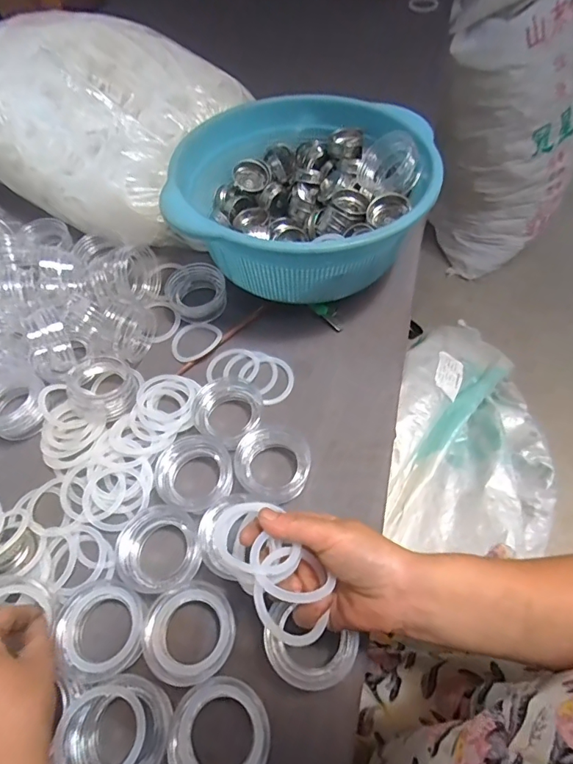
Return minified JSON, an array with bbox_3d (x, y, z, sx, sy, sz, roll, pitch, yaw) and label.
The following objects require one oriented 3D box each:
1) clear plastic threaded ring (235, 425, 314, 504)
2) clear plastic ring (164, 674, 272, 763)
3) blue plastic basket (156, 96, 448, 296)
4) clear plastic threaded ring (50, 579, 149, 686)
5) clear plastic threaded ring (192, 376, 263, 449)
[{"bbox_3d":[-0.013,0.075,0.433,0.069,0.016,0.068,-2,59,3],"label":"clear plastic threaded ring"},{"bbox_3d":[-0.047,0.247,0.318,0.068,0.023,0.068,-2,59,3],"label":"clear plastic ring"},{"bbox_3d":[0.019,-0.202,0.530,0.268,0.129,0.261,10,61,10],"label":"blue plastic basket"},{"bbox_3d":[-0.143,0.192,0.355,0.067,0.022,0.069,-19,60,-7],"label":"clear plastic threaded ring"},{"bbox_3d":[-0.059,0.029,0.457,0.066,0.020,0.072,4,53,-5],"label":"clear plastic threaded ring"}]

